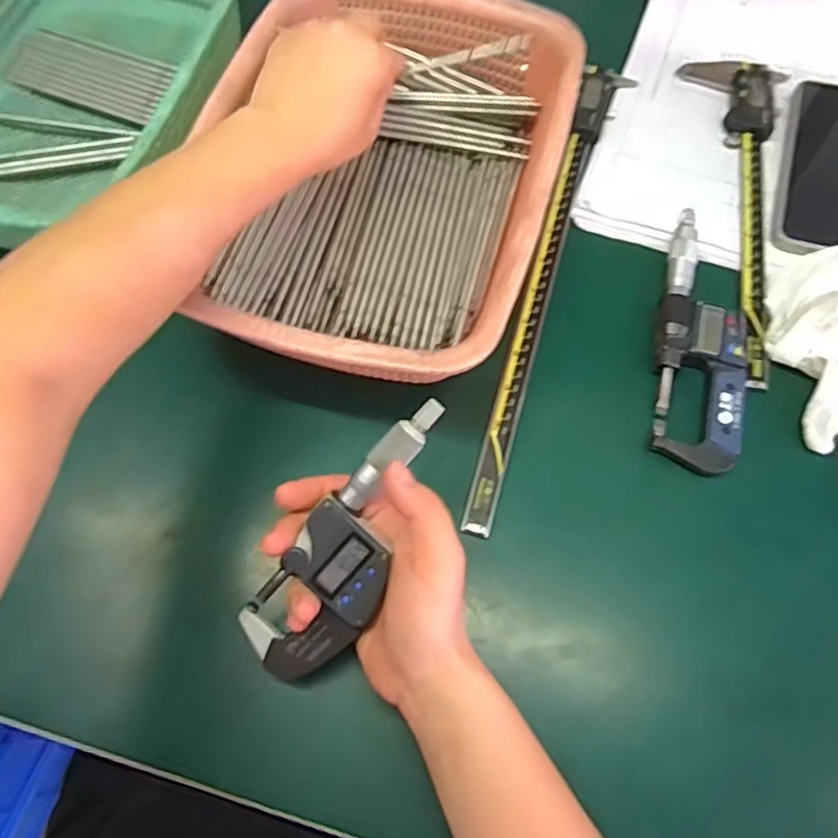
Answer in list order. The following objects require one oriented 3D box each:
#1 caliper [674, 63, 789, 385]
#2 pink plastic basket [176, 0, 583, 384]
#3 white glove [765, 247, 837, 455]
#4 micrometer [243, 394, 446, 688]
[{"bbox_3d":[0.221,-0.154,0.471,0.069,0.016,0.277,11,68,5],"label":"caliper"},{"bbox_3d":[-0.026,-0.163,0.432,0.222,0.078,0.304,14,69,6],"label":"pink plastic basket"},{"bbox_3d":[0.260,-0.047,0.415,0.069,0.025,0.141,14,68,6],"label":"white glove"},{"bbox_3d":[-0.037,0.061,0.328,0.055,0.017,0.158,29,95,10],"label":"micrometer"}]

